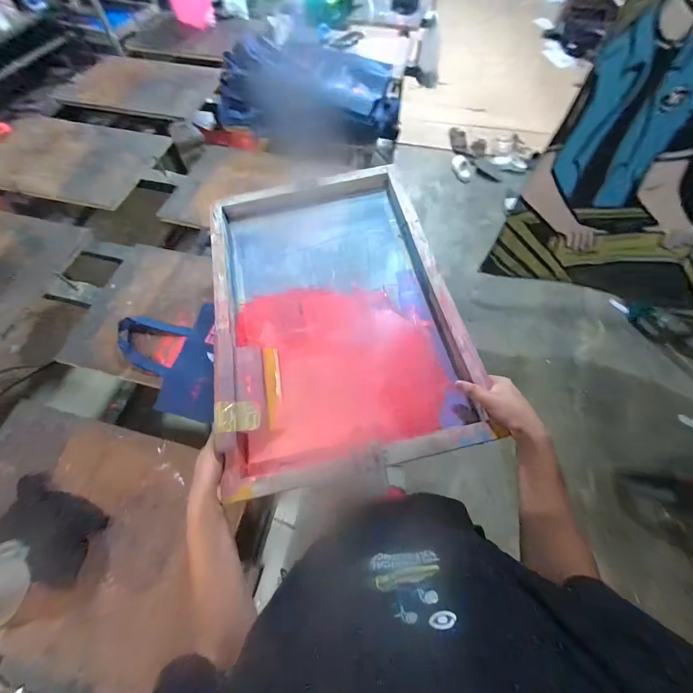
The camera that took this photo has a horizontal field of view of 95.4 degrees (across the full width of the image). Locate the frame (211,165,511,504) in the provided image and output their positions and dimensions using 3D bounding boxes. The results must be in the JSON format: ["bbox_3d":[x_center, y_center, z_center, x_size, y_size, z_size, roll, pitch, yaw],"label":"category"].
[{"bbox_3d":[-0.031,-0.100,0.629,0.436,0.076,0.657,-13,62,-2],"label":"frame"}]

